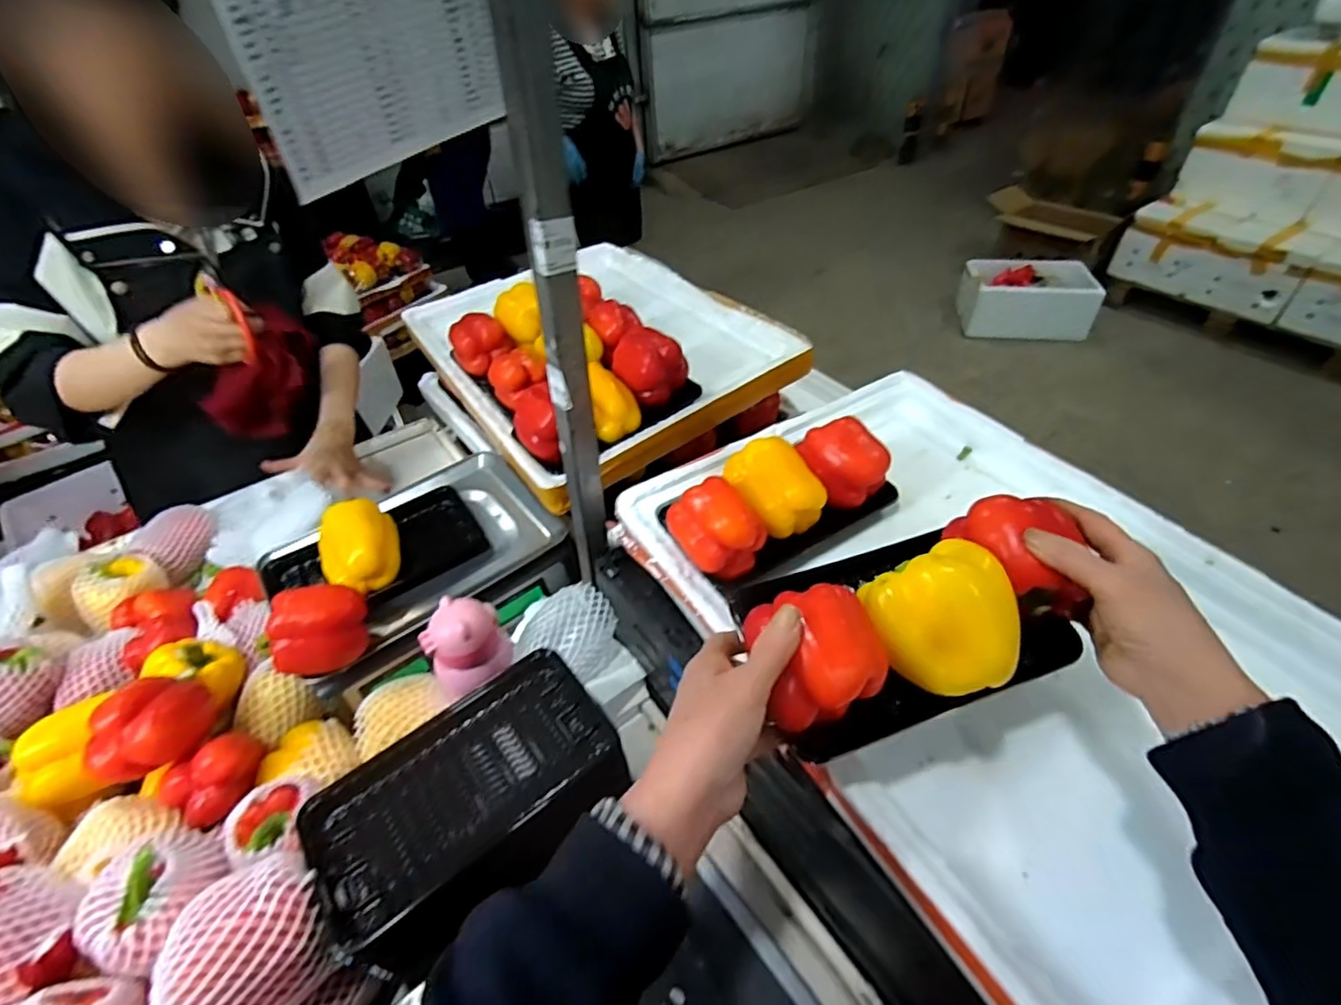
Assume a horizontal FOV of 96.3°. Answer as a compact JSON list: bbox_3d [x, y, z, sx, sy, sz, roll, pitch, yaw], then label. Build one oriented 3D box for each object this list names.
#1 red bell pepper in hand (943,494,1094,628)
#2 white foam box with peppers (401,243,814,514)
[{"bbox_3d":[0.258,0.038,0.447,0.072,0.065,0.085,-11,44,-7],"label":"red bell pepper in hand"},{"bbox_3d":[-0.136,-0.279,0.958,0.444,0.106,0.611,-26,48,-22],"label":"white foam box with peppers"}]

